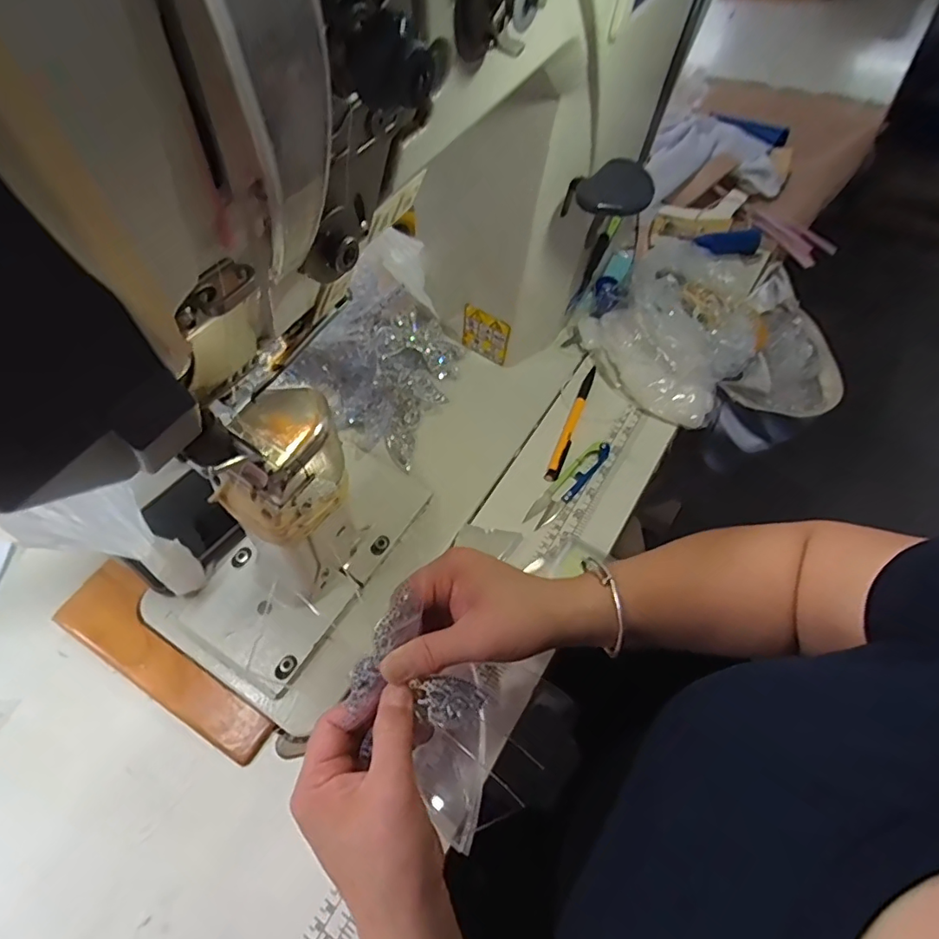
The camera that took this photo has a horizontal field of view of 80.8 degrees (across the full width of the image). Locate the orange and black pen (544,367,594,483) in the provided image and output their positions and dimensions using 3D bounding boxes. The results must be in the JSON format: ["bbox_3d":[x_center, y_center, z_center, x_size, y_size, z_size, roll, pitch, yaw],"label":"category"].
[{"bbox_3d":[0.100,-0.048,0.527,0.012,0.007,0.141,18,61,14],"label":"orange and black pen"}]

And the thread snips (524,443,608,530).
[{"bbox_3d":[0.089,0.013,0.493,0.022,0.011,0.105,38,67,23],"label":"thread snips"}]

